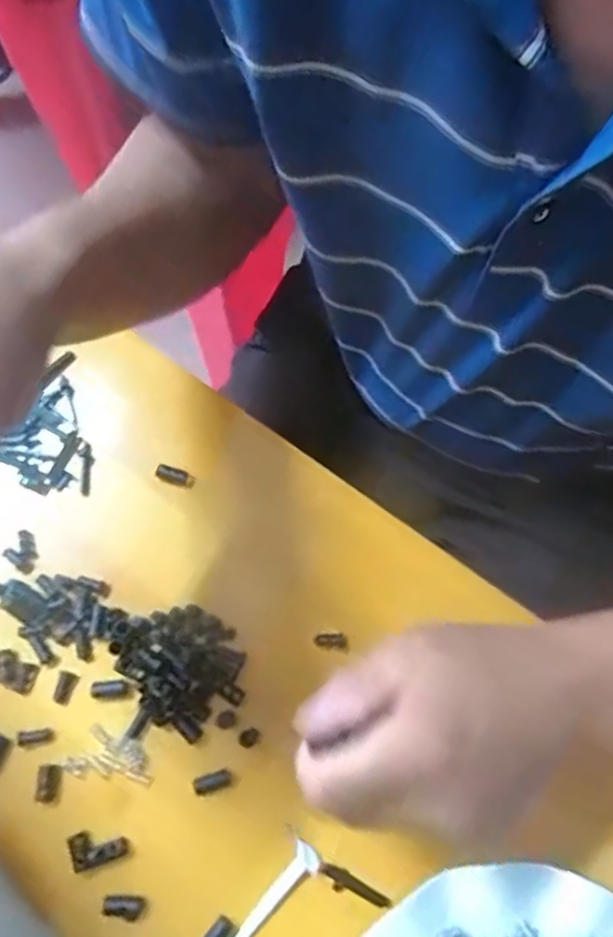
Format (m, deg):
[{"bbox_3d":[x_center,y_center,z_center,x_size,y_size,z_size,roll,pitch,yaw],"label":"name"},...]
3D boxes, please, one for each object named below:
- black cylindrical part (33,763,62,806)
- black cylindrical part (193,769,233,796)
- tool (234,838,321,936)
[{"bbox_3d":[-0.138,0.168,0.350,0.012,0.004,0.019,4,70,3],"label":"black cylindrical part"},{"bbox_3d":[-0.050,0.166,0.348,0.021,0.004,0.009,-21,71,-5],"label":"black cylindrical part"},{"bbox_3d":[-0.031,0.228,0.322,0.013,0.006,0.100,41,77,15],"label":"tool"}]

